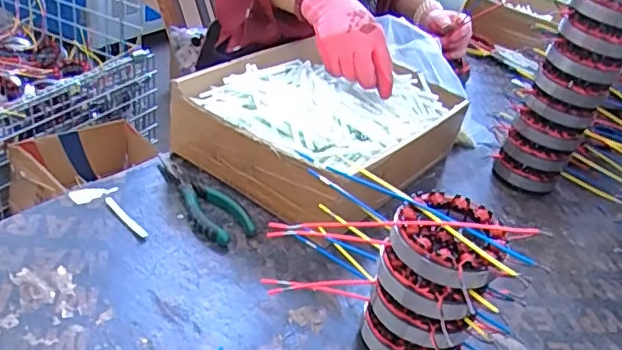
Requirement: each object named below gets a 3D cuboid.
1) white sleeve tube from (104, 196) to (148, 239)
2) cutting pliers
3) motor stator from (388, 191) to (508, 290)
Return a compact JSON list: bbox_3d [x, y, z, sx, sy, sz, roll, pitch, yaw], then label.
[{"bbox_3d":[-0.184,0.042,0.575,0.066,0.007,0.008,33,38,30],"label":"white sleeve tube"},{"bbox_3d":[-0.115,0.018,0.617,0.054,0.009,0.150,-13,39,-32],"label":"cutting pliers"},{"bbox_3d":[0.110,0.046,0.448,0.084,0.032,0.084,8,33,-5],"label":"motor stator"}]

